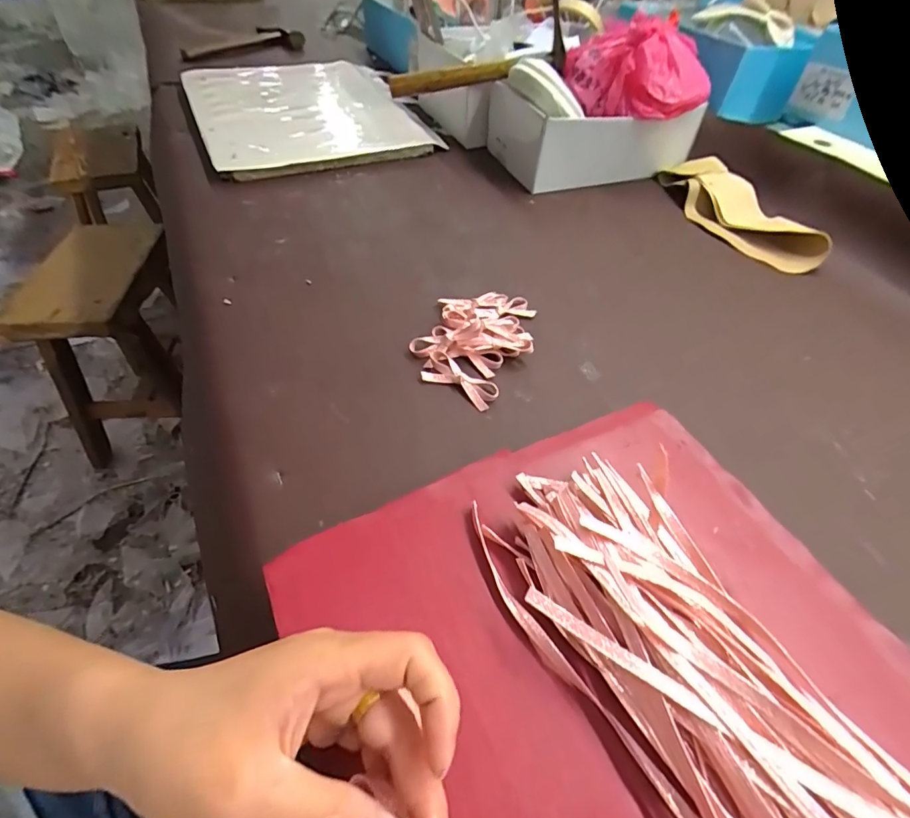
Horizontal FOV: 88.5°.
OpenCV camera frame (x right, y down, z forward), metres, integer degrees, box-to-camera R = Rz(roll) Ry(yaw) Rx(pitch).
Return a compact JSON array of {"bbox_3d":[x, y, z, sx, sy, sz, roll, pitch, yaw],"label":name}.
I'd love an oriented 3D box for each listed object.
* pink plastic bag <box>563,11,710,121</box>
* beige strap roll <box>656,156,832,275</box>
[{"bbox_3d":[0.223,-0.416,0.570,0.152,0.081,0.135,-3,48,-5],"label":"pink plastic bag"},{"bbox_3d":[0.345,-0.249,0.578,0.071,0.038,0.241,-19,51,-18],"label":"beige strap roll"}]

